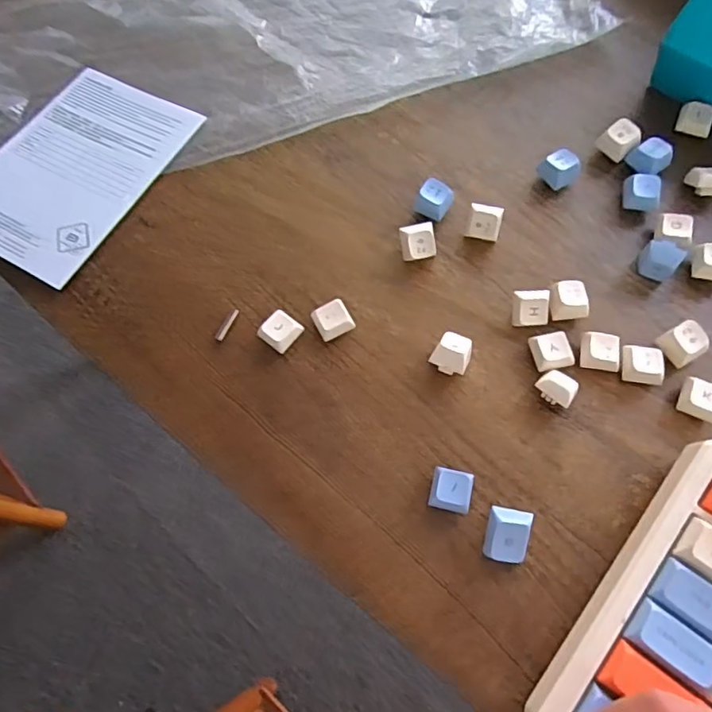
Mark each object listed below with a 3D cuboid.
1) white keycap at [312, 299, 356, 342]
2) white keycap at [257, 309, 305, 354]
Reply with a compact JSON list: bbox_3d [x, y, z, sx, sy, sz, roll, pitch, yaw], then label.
[{"bbox_3d":[-0.012,-0.018,0.289,0.019,0.011,0.017,-30,69,-8],"label":"white keycap"},{"bbox_3d":[-0.039,-0.012,0.288,0.017,0.011,0.019,32,74,15],"label":"white keycap"}]

